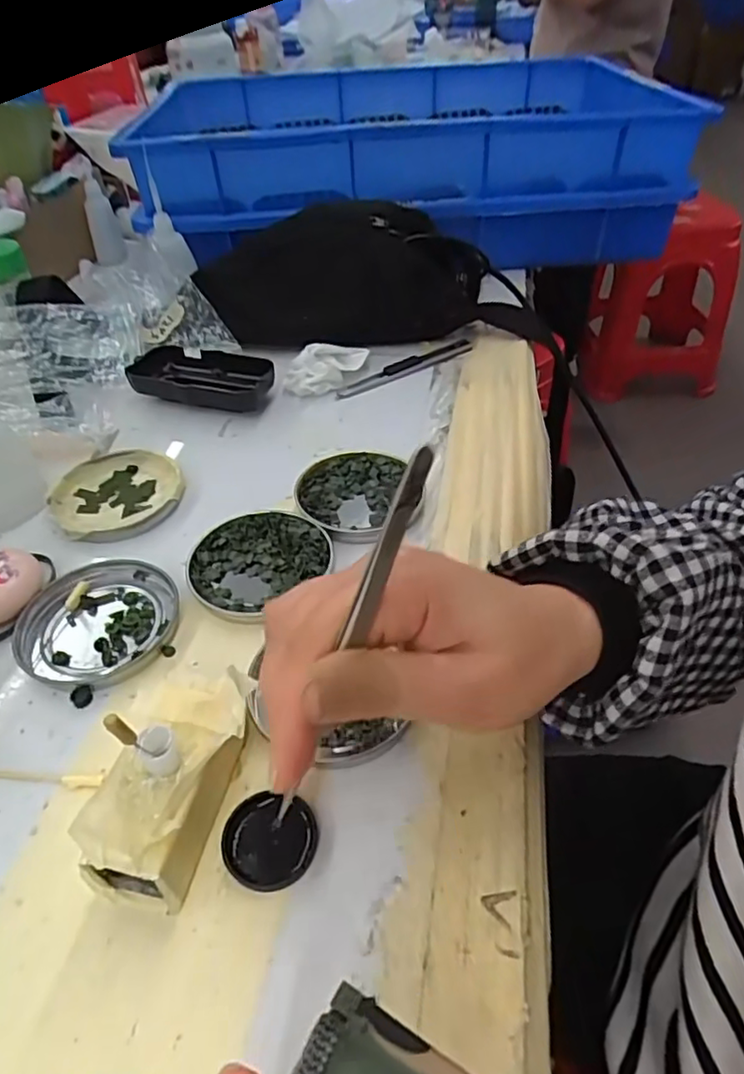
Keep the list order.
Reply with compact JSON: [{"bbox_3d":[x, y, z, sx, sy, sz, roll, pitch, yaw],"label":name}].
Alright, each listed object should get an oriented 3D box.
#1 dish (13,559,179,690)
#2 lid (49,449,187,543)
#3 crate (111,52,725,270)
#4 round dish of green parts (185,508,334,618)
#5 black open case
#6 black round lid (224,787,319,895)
[{"bbox_3d":[-0.141,0.043,0.326,0.073,0.010,0.078,-2,44,2],"label":"dish"},{"bbox_3d":[-0.162,-0.029,0.400,0.077,0.010,0.078,-2,44,2],"label":"lid"},{"bbox_3d":[0.033,-0.426,0.713,0.525,0.132,0.375,-3,44,0],"label":"crate"},{"bbox_3d":[-0.064,0.012,0.354,0.077,0.008,0.070,-2,44,2],"label":"round dish of green parts"},{"bbox_3d":[-0.130,-0.122,0.487,0.108,0.026,0.047,8,45,12],"label":"black open case"},{"bbox_3d":[-0.040,0.118,0.245,0.035,0.007,0.034,-2,44,2],"label":"black round lid"}]

